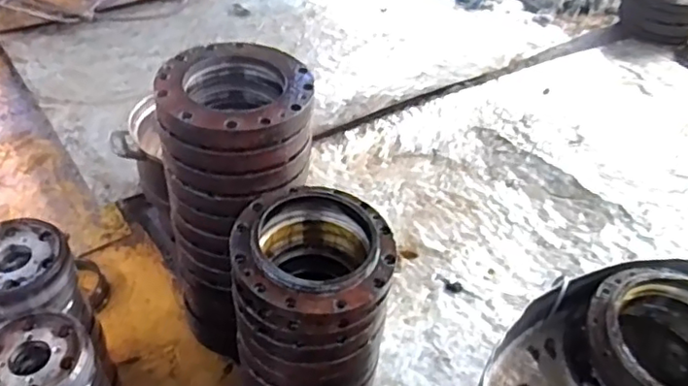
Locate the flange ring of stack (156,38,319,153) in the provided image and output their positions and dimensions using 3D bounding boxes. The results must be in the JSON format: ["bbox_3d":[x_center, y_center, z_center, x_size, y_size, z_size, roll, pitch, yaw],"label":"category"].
[{"bbox_3d":[-0.140,-0.132,0.808,0.194,0.035,0.201,2,44,-2],"label":"flange ring of stack"}]

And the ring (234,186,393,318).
[{"bbox_3d":[-0.036,0.064,0.760,0.193,0.039,0.189,5,44,1],"label":"ring"}]

